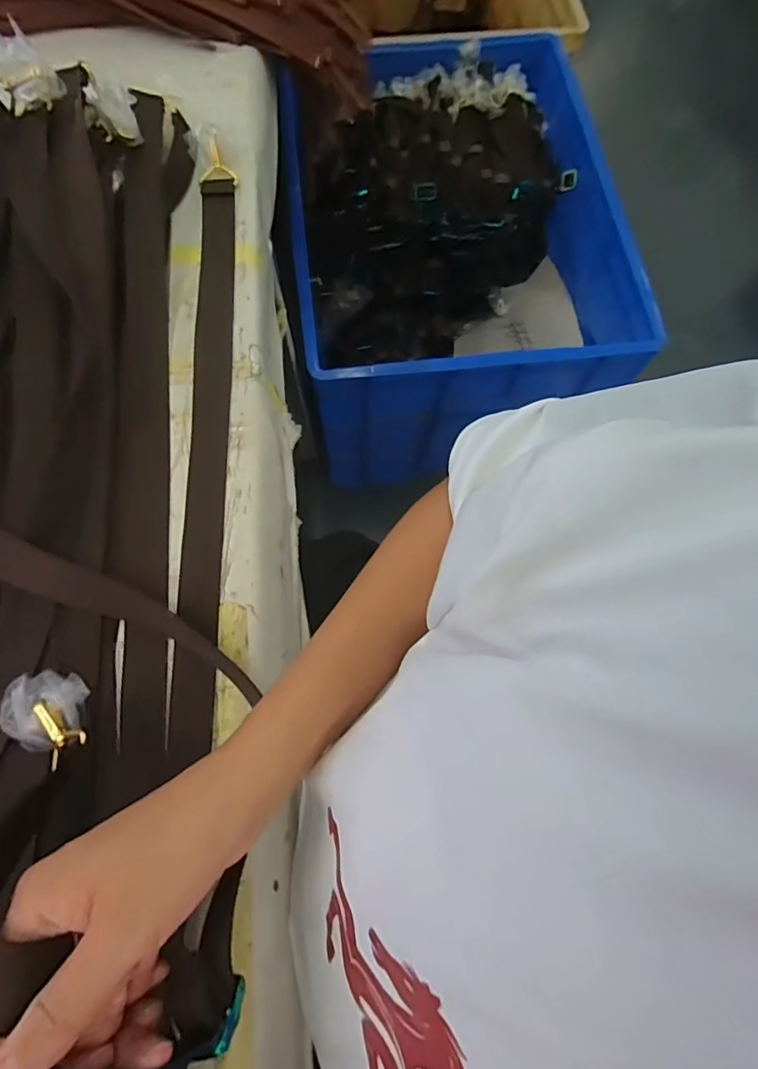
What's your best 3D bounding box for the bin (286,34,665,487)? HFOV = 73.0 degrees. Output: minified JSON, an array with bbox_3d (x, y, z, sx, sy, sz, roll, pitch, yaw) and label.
[{"bbox_3d":[0.122,-0.632,1.154,0.596,0.390,0.875,-8,72,-4],"label":"bin"}]

